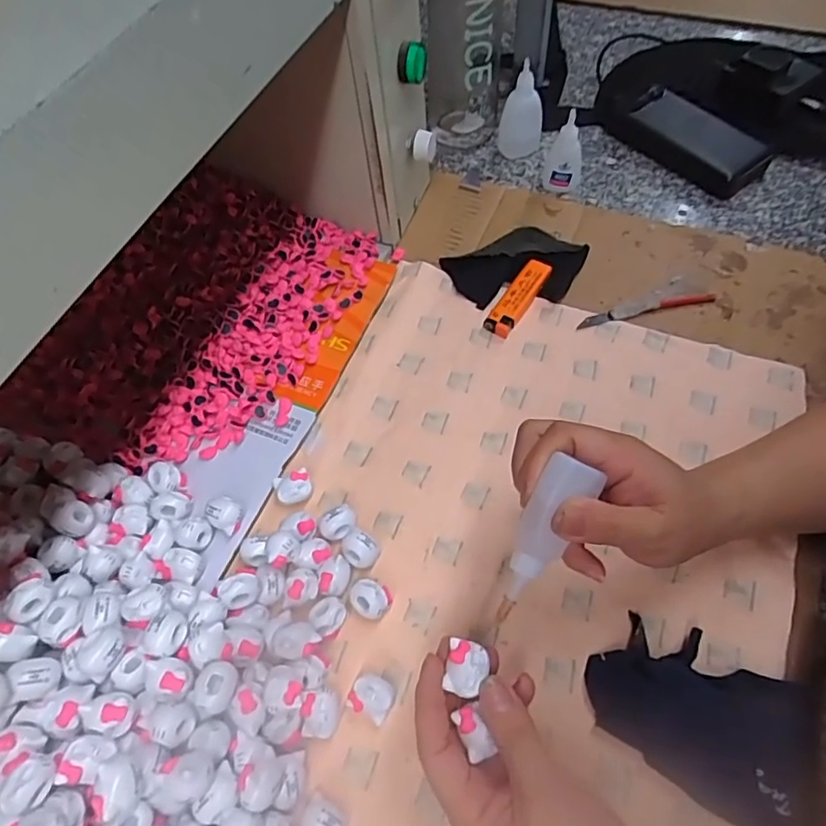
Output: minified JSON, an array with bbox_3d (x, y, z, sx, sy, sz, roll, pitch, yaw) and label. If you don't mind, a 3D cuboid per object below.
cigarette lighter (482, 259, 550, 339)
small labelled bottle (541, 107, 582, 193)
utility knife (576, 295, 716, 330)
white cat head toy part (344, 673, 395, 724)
[{"bbox_3d":[0.090,-0.100,0.495,0.024,0.009,0.079,32,75,15],"label":"cigarette lighter"},{"bbox_3d":[0.148,-0.249,0.553,0.035,0.073,0.023,24,61,10],"label":"small labelled bottle"},{"bbox_3d":[0.198,-0.088,0.490,0.117,0.012,0.012,-9,60,-9],"label":"utility knife"},{"bbox_3d":[-0.024,0.164,0.335,0.024,0.014,0.021,23,65,14],"label":"white cat head toy part"}]

